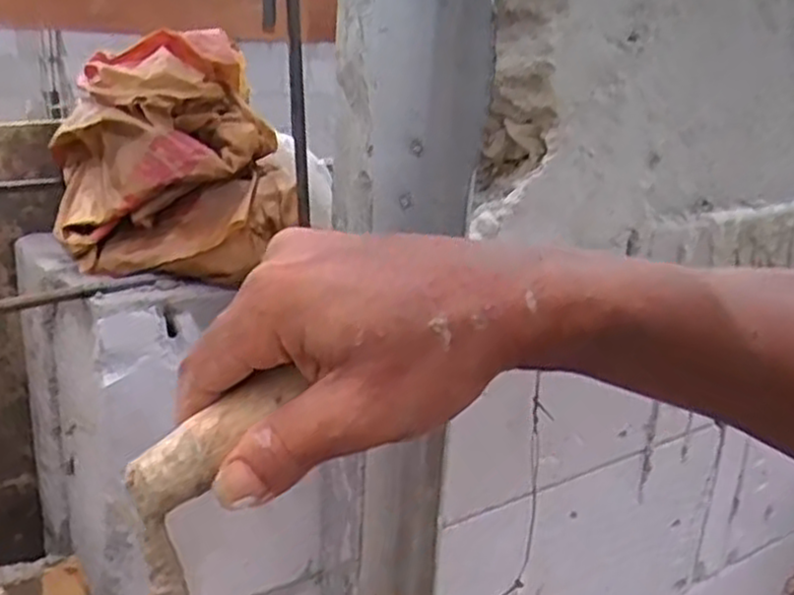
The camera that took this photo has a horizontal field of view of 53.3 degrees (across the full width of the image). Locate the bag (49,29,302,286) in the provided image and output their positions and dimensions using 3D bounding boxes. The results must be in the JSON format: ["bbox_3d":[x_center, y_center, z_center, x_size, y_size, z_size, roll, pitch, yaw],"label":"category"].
[{"bbox_3d":[-0.117,-0.076,0.416,0.114,0.112,0.097,-4,22,-21],"label":"bag"}]

